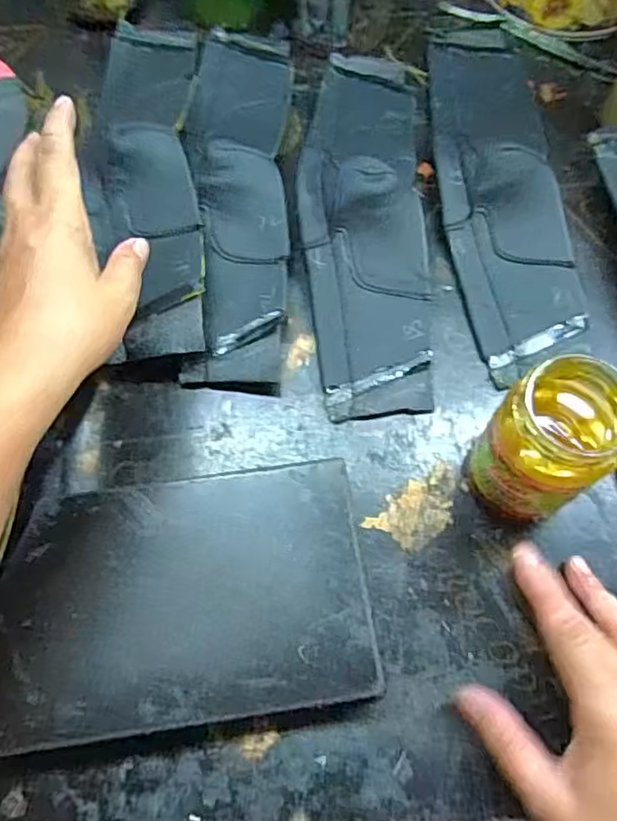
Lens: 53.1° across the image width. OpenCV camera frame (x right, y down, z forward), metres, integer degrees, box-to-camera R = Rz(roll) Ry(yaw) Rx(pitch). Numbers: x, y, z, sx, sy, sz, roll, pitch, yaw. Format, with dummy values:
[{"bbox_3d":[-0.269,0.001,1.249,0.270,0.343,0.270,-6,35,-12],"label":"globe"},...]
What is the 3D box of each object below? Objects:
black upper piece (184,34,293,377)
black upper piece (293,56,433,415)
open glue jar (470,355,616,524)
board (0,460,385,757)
[{"bbox_3d":[-0.052,-0.172,0.460,0.074,0.033,0.322,0,67,0],"label":"black upper piece"},{"bbox_3d":[0.040,-0.153,0.442,0.088,0.044,0.319,0,67,1],"label":"black upper piece"},{"bbox_3d":[0.124,0.021,0.332,0.064,0.109,0.054,-43,73,-16],"label":"open glue jar"},{"bbox_3d":[-0.072,0.105,0.345,0.204,0.023,0.127,-8,67,-3],"label":"board"}]

